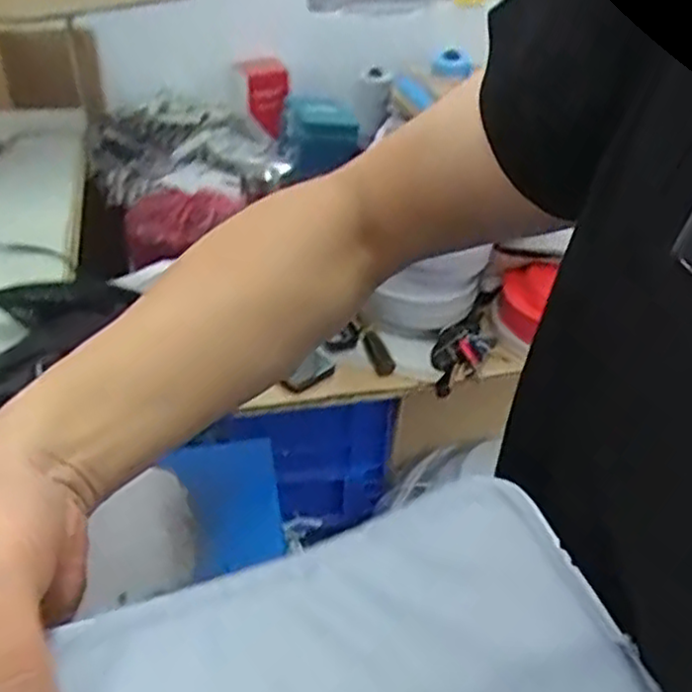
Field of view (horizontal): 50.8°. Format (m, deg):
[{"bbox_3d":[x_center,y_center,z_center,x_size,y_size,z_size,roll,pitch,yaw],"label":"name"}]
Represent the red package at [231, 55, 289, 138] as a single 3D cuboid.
[{"bbox_3d":[-0.163,-0.498,1.426,0.100,0.038,0.215,-3,60,-7],"label":"red package"}]

